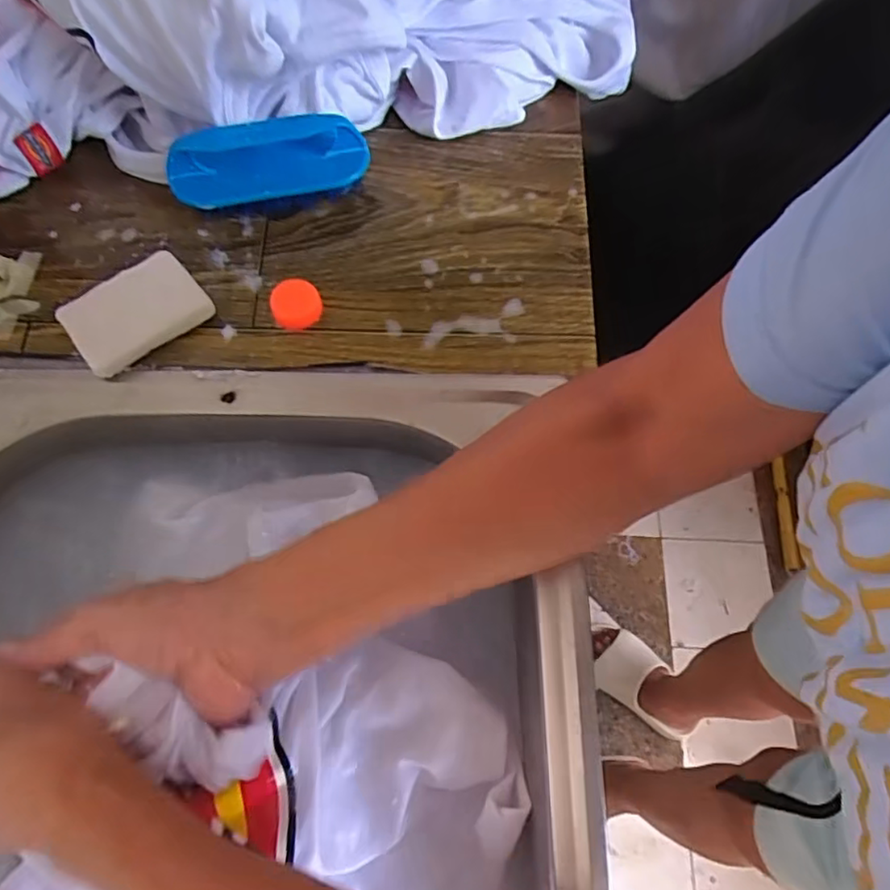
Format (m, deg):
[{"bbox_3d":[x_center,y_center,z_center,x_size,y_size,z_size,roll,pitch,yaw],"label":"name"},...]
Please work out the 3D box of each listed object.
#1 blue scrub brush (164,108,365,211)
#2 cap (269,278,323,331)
[{"bbox_3d":[-0.115,-0.181,0.407,0.126,0.050,0.035,-11,69,-7],"label":"blue scrub brush"},{"bbox_3d":[-0.094,-0.090,0.390,0.030,0.018,0.030,1,68,-2],"label":"cap"}]

